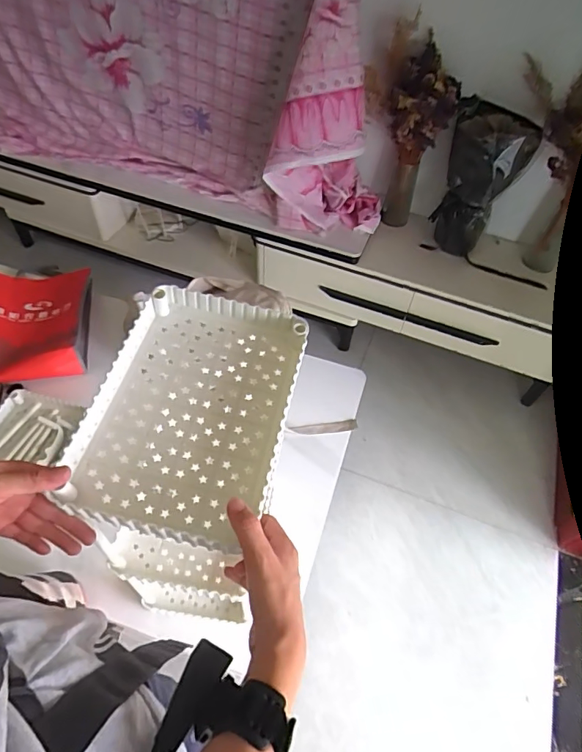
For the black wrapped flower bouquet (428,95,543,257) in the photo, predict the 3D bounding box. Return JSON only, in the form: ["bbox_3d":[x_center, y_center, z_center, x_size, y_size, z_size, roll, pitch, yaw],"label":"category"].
[{"bbox_3d":[0.576,-0.578,1.463,0.220,0.426,0.171,39,61,23],"label":"black wrapped flower bouquet"}]

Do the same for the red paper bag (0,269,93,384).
[{"bbox_3d":[-0.643,-0.151,1.163,0.267,0.081,0.377,-9,55,-10],"label":"red paper bag"}]

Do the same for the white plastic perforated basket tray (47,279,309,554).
[{"bbox_3d":[-0.102,0.030,0.511,0.195,0.043,0.286,11,54,5],"label":"white plastic perforated basket tray"}]

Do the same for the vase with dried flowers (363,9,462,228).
[{"bbox_3d":[0.337,-0.700,1.441,0.240,0.555,0.248,17,54,9],"label":"vase with dried flowers"}]

